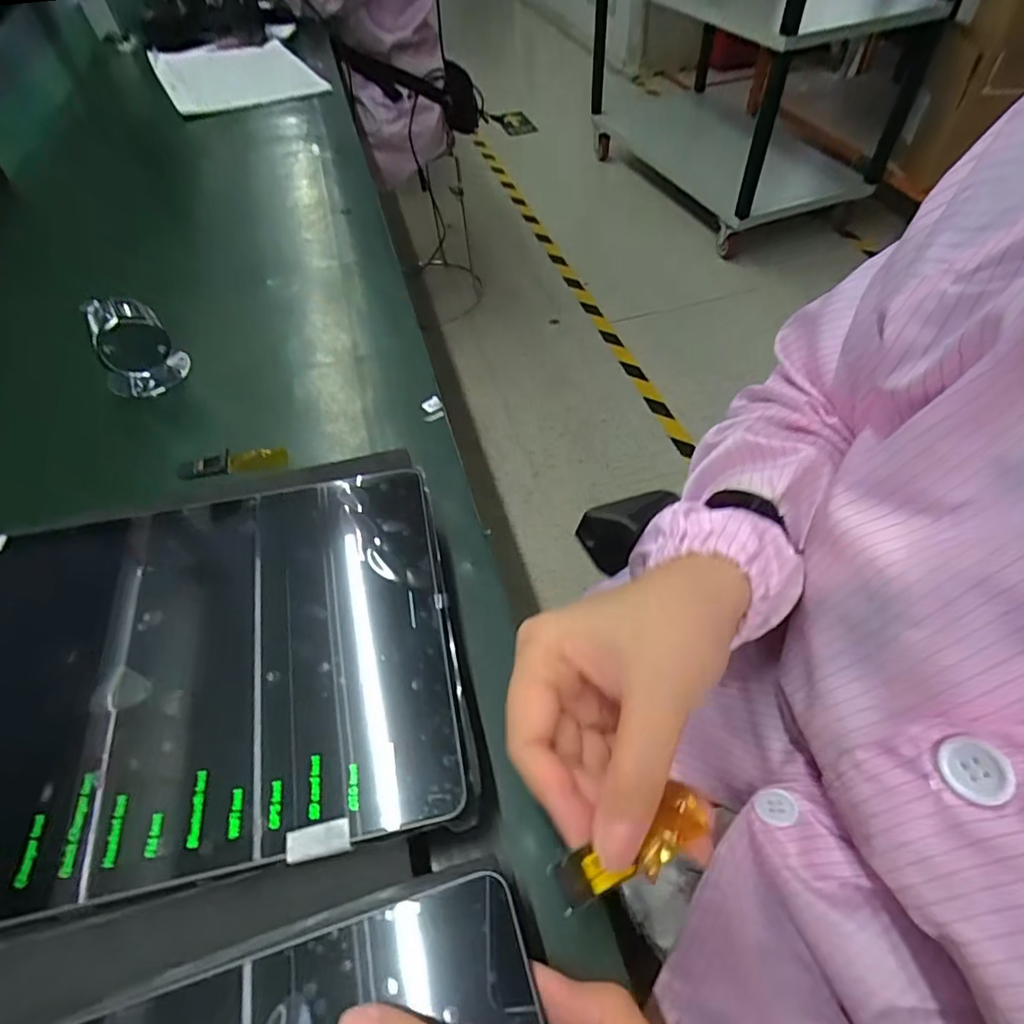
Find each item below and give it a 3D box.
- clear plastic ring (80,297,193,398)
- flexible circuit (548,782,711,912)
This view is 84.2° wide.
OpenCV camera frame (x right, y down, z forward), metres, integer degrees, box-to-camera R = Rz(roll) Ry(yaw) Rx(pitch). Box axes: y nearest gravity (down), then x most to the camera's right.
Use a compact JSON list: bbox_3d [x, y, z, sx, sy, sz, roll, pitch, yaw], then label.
[{"bbox_3d":[-0.256,-0.111,0.386,0.049,0.069,0.021,-24,55,-15],"label":"clear plastic ring"},{"bbox_3d":[0.039,0.109,0.185,0.054,0.005,0.019,-18,53,-16],"label":"flexible circuit"}]

